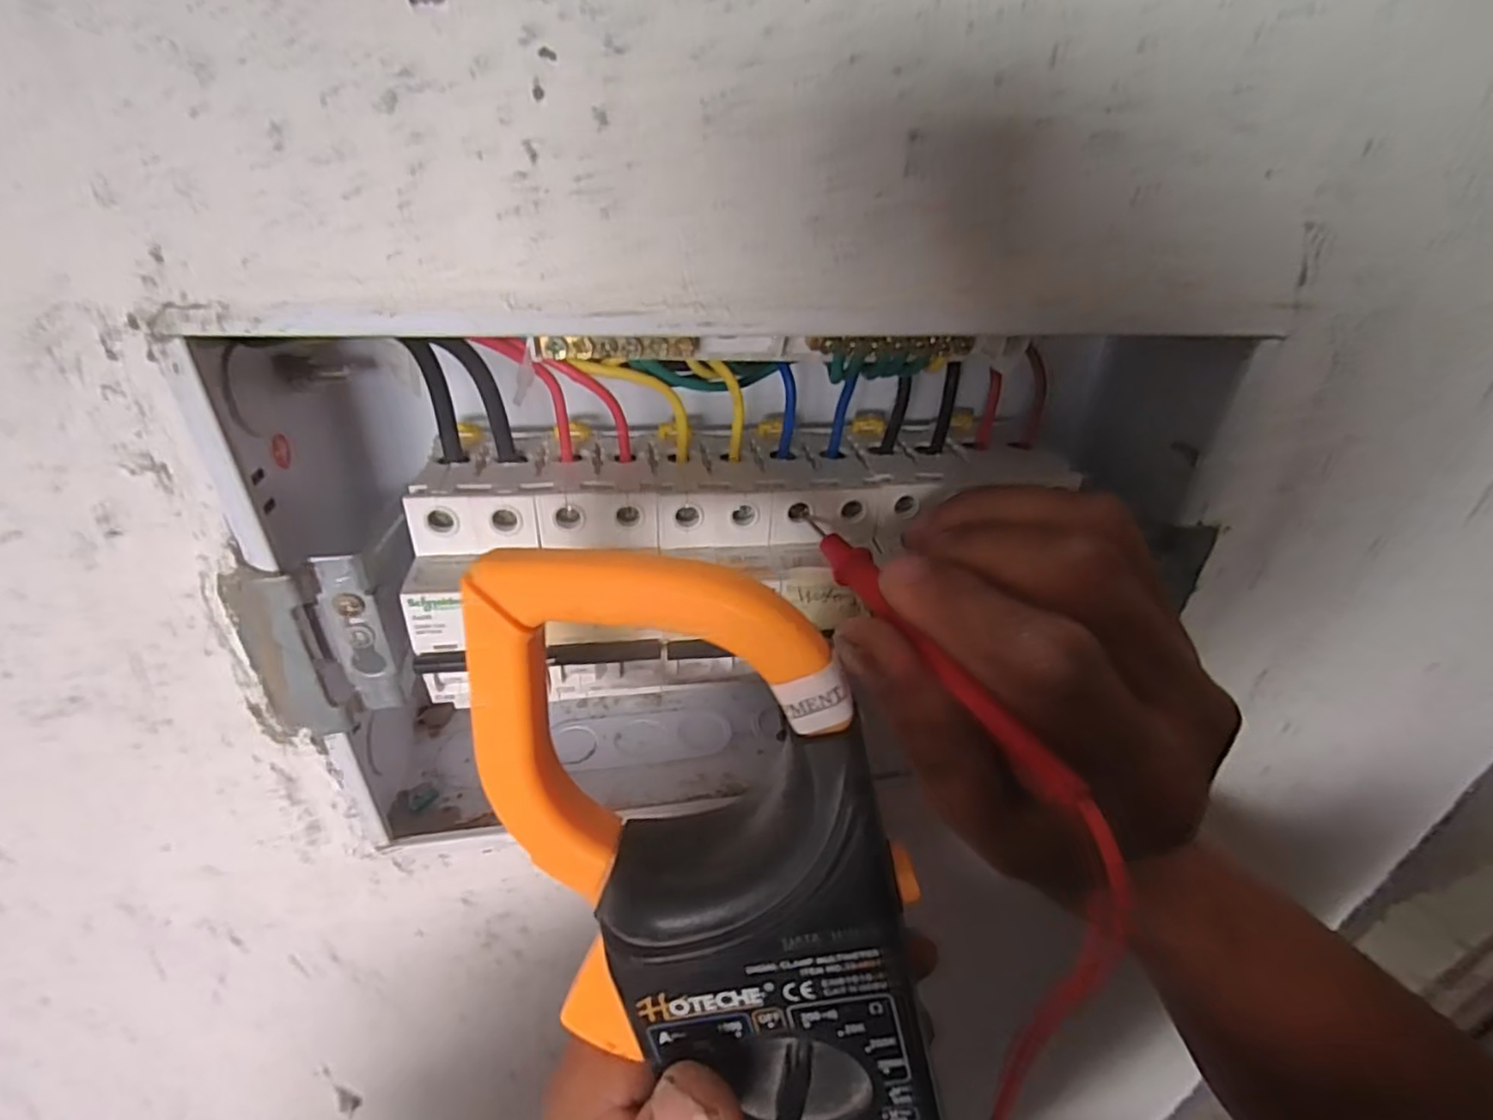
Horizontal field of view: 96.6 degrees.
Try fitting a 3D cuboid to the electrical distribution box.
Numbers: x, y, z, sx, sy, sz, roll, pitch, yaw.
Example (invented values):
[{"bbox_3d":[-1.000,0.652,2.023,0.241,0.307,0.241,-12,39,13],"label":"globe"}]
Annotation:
[{"bbox_3d":[0.002,0.002,0.245,0.292,0.189,0.081,-3,33,-9],"label":"electrical distribution box"}]

